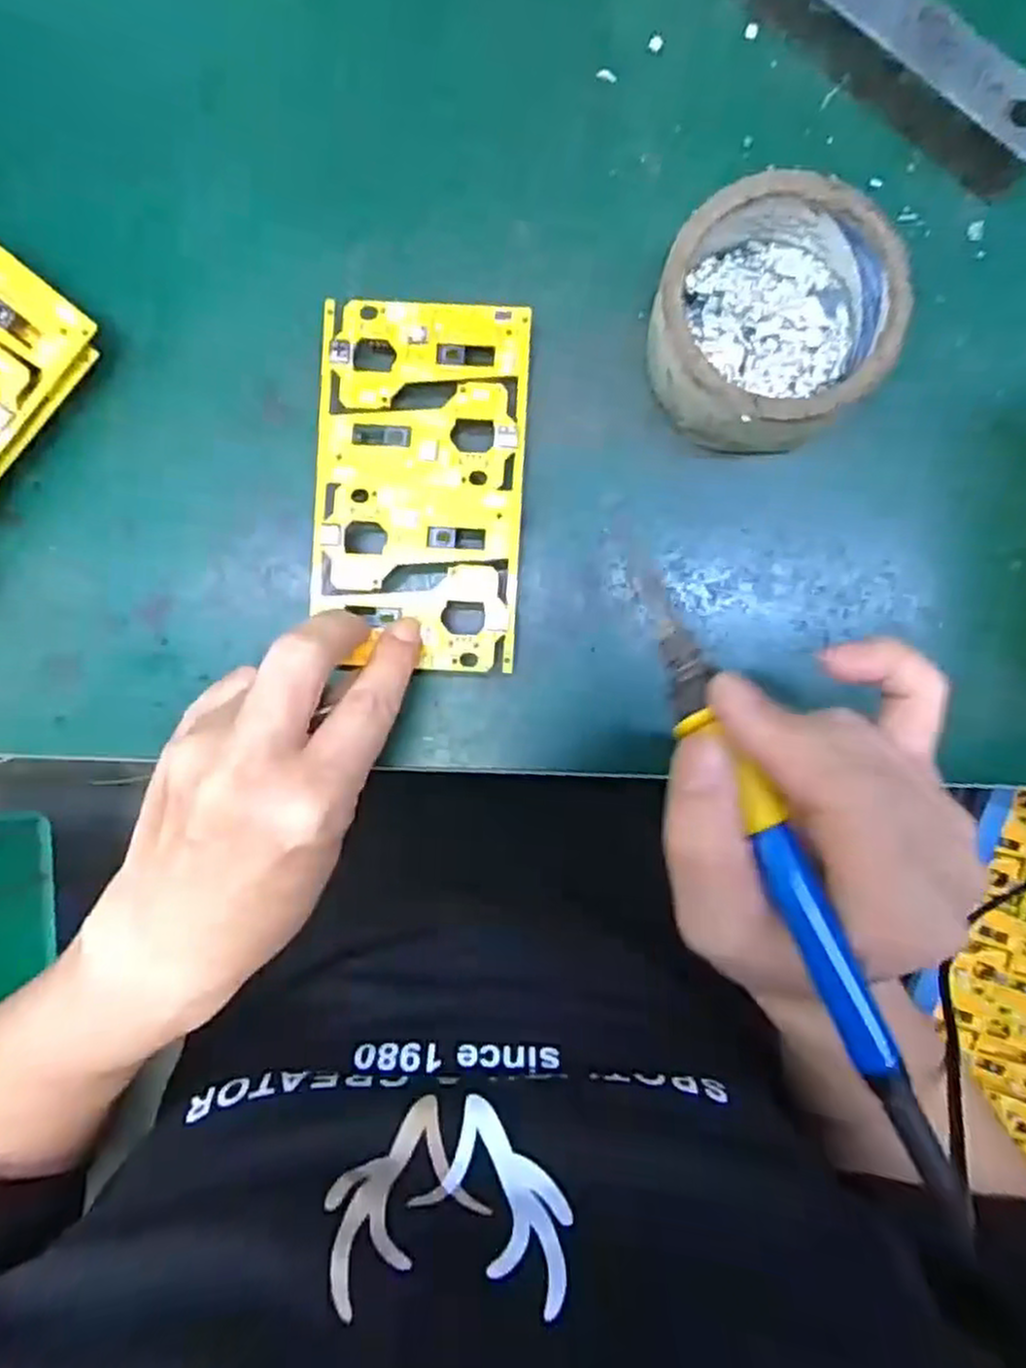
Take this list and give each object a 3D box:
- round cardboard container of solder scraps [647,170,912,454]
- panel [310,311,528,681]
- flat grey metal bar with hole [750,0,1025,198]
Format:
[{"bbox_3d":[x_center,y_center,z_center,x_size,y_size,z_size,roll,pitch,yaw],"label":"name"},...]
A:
[{"bbox_3d":[0.095,-0.135,0.286,0.082,0.047,0.086,0,90,1],"label":"round cardboard container of solder scraps"},{"bbox_3d":[-0.036,-0.077,0.294,0.078,0.005,0.137,3,93,1],"label":"panel"},{"bbox_3d":[0.145,-0.242,0.291,0.137,0.027,0.028,38,93,-1],"label":"flat grey metal bar with hole"}]

